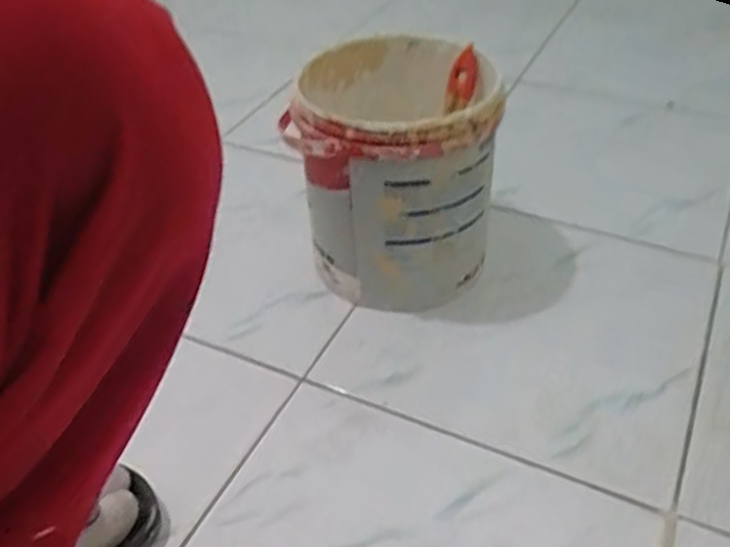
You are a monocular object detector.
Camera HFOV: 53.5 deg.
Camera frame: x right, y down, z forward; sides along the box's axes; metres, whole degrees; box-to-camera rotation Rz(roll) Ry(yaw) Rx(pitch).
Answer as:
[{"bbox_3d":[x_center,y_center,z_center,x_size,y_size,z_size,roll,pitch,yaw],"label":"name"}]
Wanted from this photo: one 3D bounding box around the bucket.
[{"bbox_3d":[0.033,-0.093,0.668,0.172,0.197,0.192,7,42,12],"label":"bucket"}]

